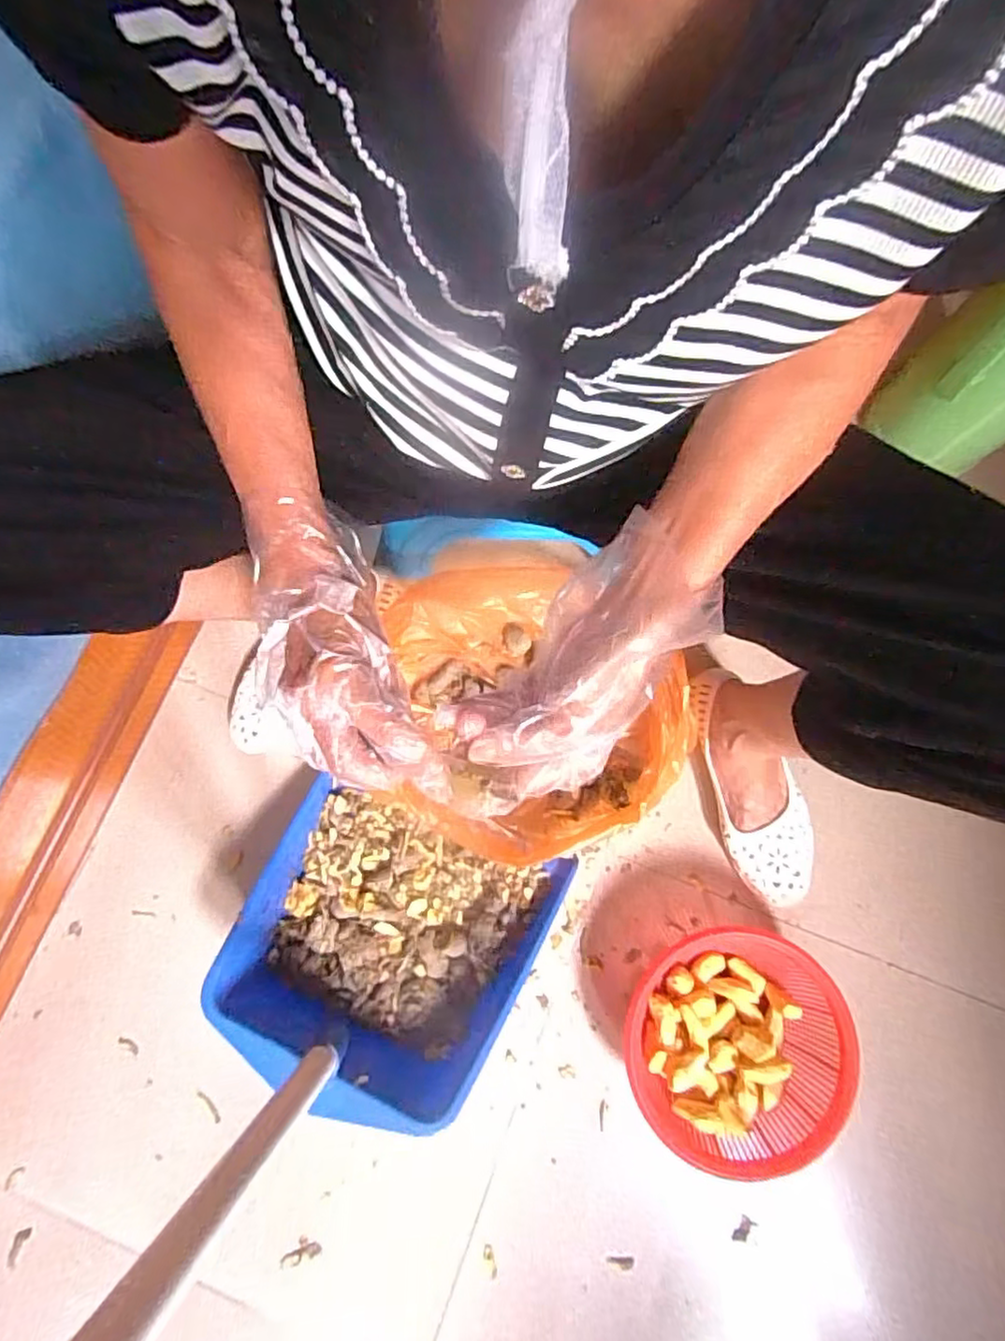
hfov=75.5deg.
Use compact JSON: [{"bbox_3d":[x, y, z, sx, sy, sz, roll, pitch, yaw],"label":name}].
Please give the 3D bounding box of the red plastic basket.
[{"bbox_3d":[0.208,0.339,0.582,0.194,0.094,0.179,-16,79,-2],"label":"red plastic basket"}]

